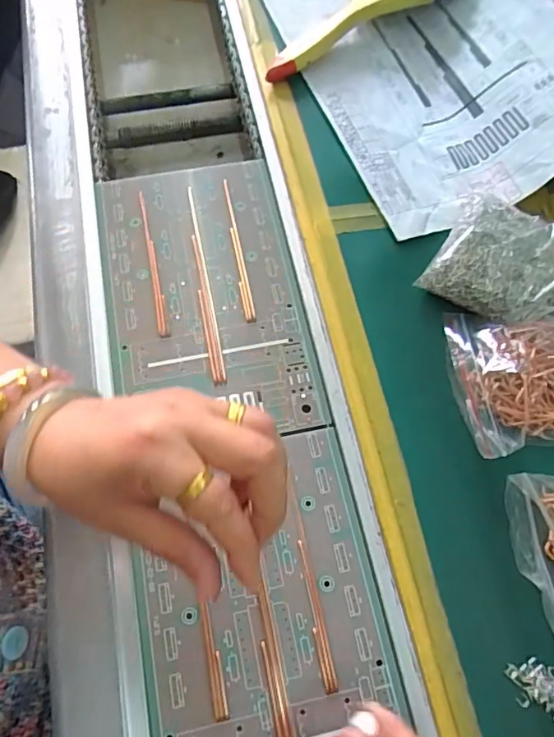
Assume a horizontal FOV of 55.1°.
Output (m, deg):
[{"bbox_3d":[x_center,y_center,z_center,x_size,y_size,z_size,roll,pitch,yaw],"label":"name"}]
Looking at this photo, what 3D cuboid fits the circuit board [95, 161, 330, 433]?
[{"bbox_3d":[-0.056,-0.055,0.377,0.129,0.005,0.220,-12,68,-3],"label":"circuit board"}]

